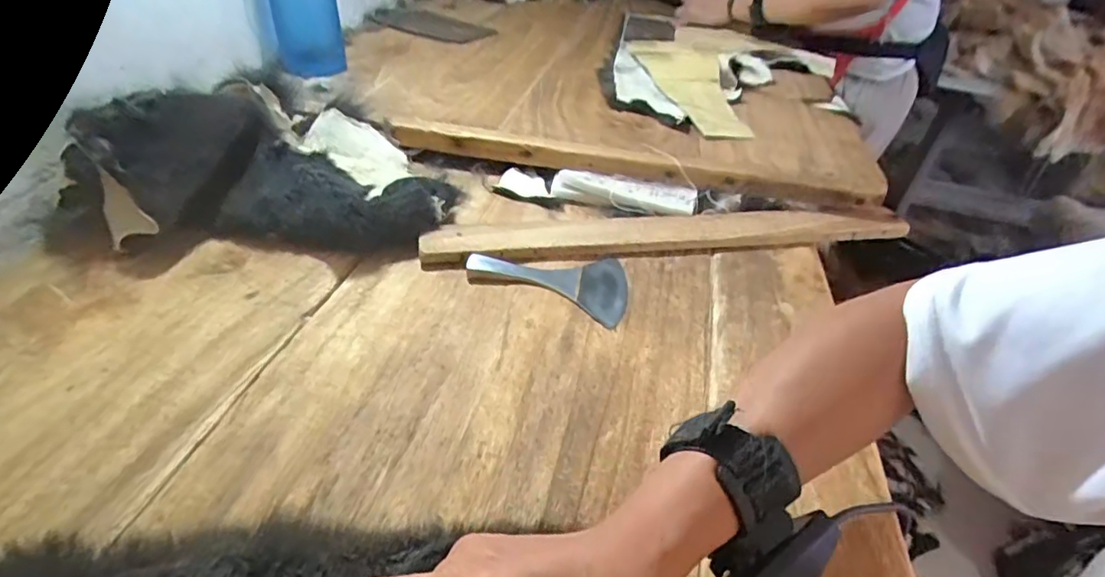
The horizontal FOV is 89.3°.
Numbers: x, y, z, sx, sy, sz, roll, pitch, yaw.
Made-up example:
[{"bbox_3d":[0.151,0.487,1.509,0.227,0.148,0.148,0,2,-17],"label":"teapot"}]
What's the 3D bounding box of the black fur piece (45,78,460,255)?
[{"bbox_3d":[-0.266,-0.123,0.526,0.337,0.108,0.189,-1,39,-6],"label":"black fur piece"}]

